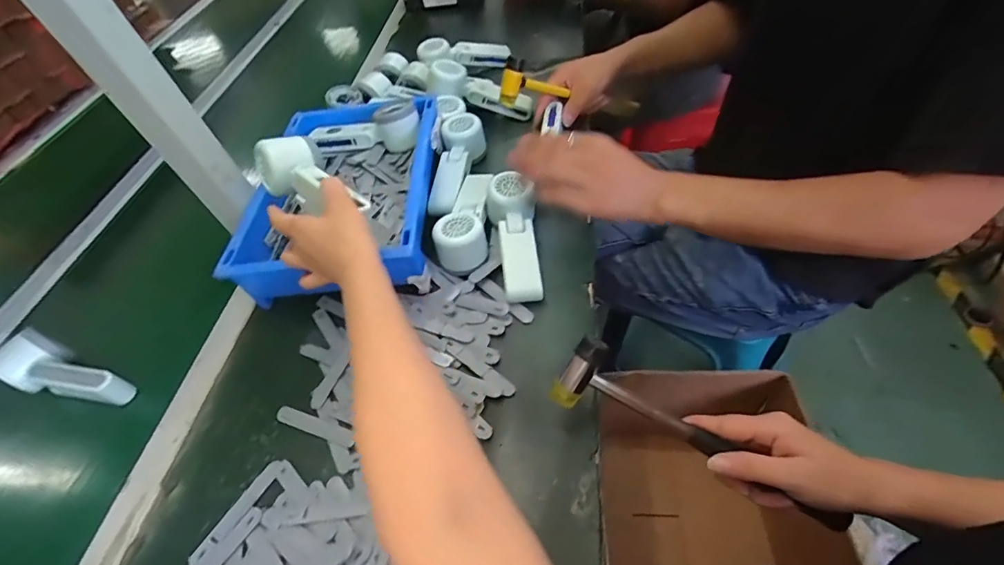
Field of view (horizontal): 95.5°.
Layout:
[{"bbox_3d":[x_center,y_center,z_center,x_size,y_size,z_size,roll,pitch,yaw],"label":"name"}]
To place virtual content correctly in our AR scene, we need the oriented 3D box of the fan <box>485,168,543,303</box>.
[{"bbox_3d":[0.018,-0.057,0.532,0.057,0.044,0.171,-9,68,-1],"label":"fan"}]

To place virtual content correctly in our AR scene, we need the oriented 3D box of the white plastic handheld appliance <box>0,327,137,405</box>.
[{"bbox_3d":[-0.481,0.104,0.497,0.143,0.050,0.057,16,57,21],"label":"white plastic handheld appliance"}]

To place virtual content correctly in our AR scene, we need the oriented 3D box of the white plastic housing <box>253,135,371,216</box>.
[{"bbox_3d":[-0.184,-0.108,0.460,0.154,0.048,0.056,25,57,24],"label":"white plastic housing"}]

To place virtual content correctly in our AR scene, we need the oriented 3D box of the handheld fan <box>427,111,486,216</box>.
[{"bbox_3d":[-0.066,-0.163,0.636,0.058,0.039,0.178,8,68,13],"label":"handheld fan"}]

